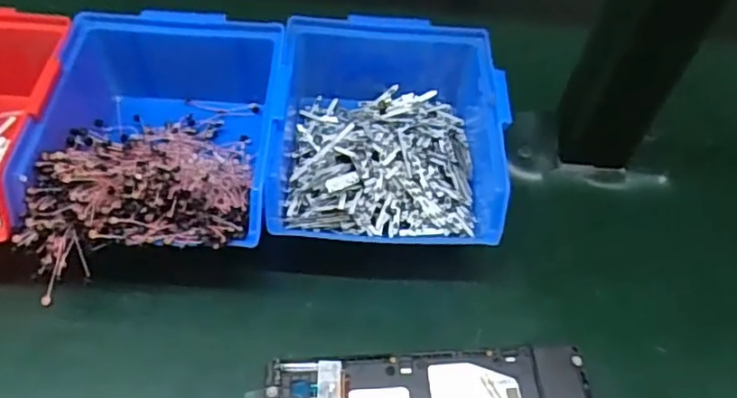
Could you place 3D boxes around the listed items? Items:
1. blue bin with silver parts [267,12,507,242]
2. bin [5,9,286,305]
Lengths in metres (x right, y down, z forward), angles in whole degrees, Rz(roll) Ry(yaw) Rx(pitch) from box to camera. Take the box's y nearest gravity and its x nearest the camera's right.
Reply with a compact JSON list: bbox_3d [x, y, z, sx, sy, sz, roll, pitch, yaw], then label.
[{"bbox_3d":[0.009,-0.037,0.362,0.126,0.065,0.141,2,55,-3],"label":"blue bin with silver parts"},{"bbox_3d":[-0.111,-0.040,0.351,0.121,0.062,0.191,4,55,-2],"label":"bin"}]

